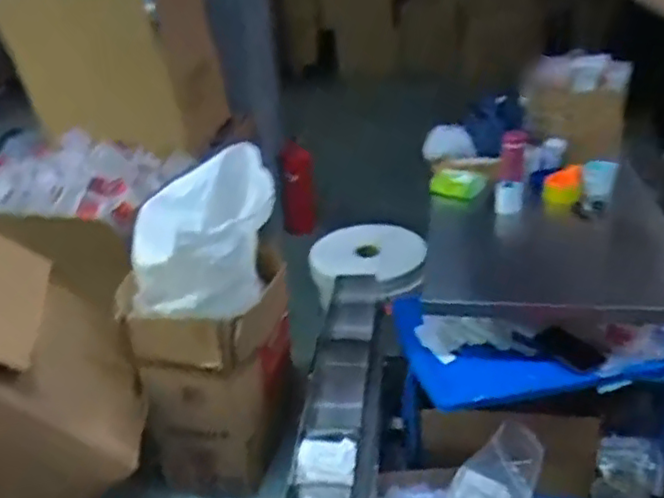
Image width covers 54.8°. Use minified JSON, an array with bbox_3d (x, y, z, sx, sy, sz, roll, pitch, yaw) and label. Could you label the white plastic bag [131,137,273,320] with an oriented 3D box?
[{"bbox_3d":[-0.322,-0.041,1.579,0.355,0.245,0.405,-1,28,8],"label":"white plastic bag"}]

